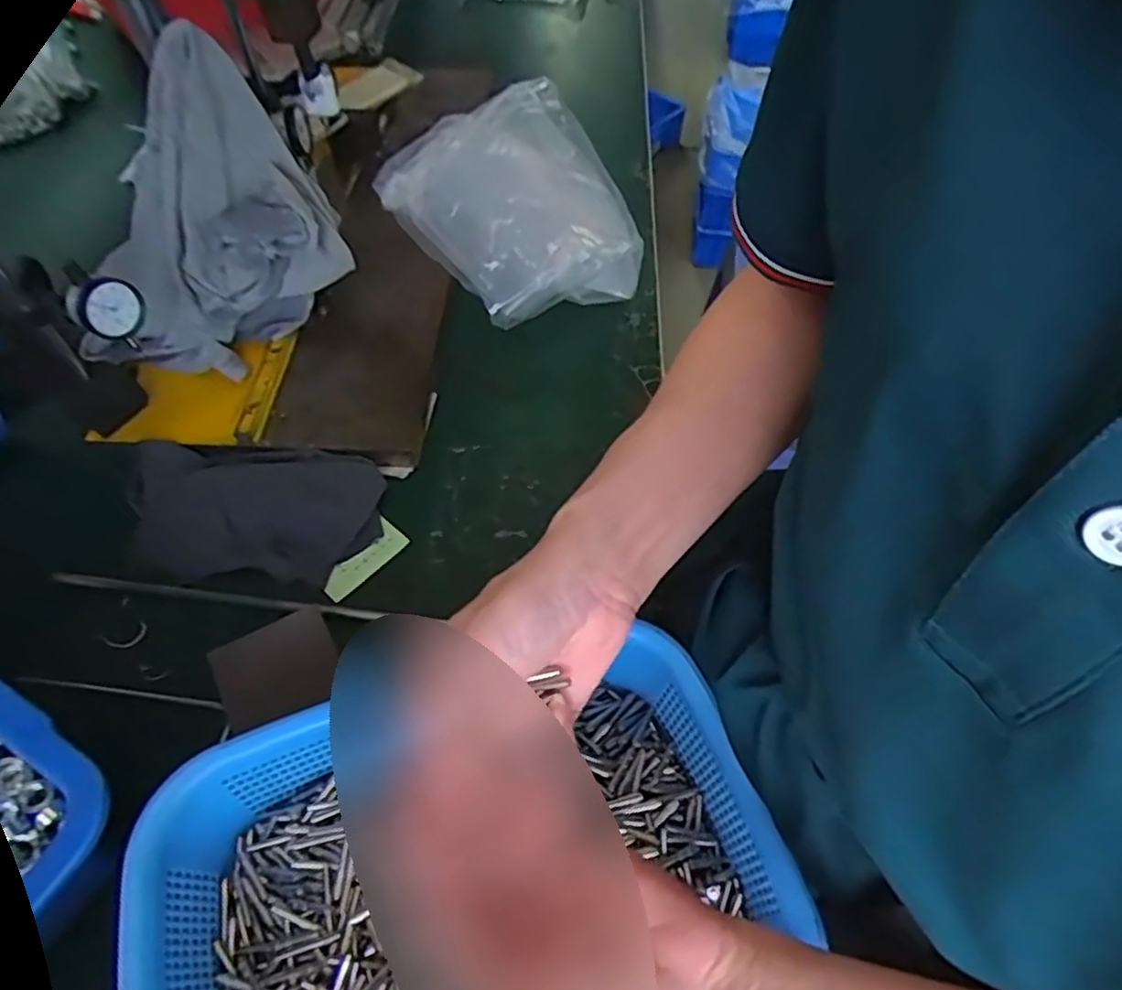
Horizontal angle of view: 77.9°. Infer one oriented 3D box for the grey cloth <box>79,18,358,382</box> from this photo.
[{"bbox_3d":[-0.279,-0.207,0.523,0.149,0.177,0.201,37,62,23],"label":"grey cloth"}]

